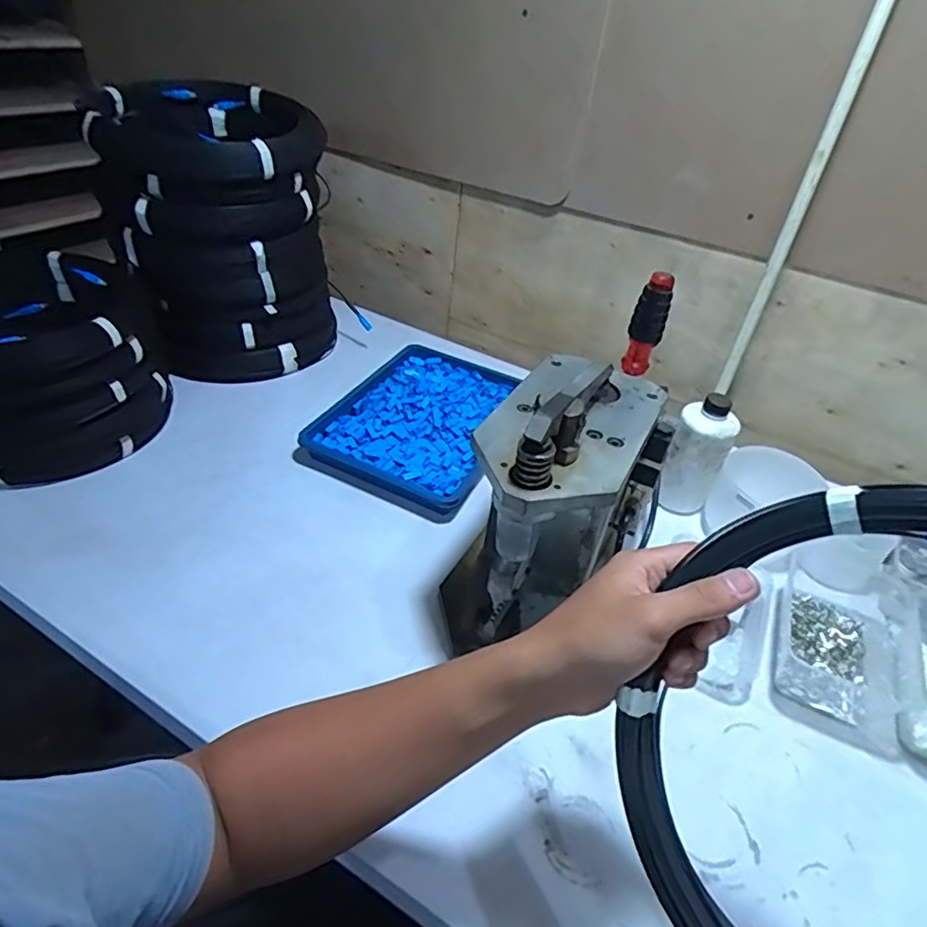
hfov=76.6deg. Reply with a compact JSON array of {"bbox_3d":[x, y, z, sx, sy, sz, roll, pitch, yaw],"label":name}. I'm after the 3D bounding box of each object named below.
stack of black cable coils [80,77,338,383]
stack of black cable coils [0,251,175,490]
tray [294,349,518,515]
[{"bbox_3d":[-0.352,-0.341,0.890,0.276,0.348,0.269,-7,41,-18],"label":"stack of black cable coils"},{"bbox_3d":[-0.521,-0.108,0.708,0.274,0.203,0.244,-8,42,-19],"label":"stack of black cable coils"},{"bbox_3d":[-0.051,-0.066,0.875,0.234,0.042,0.316,22,41,17],"label":"tray"}]

